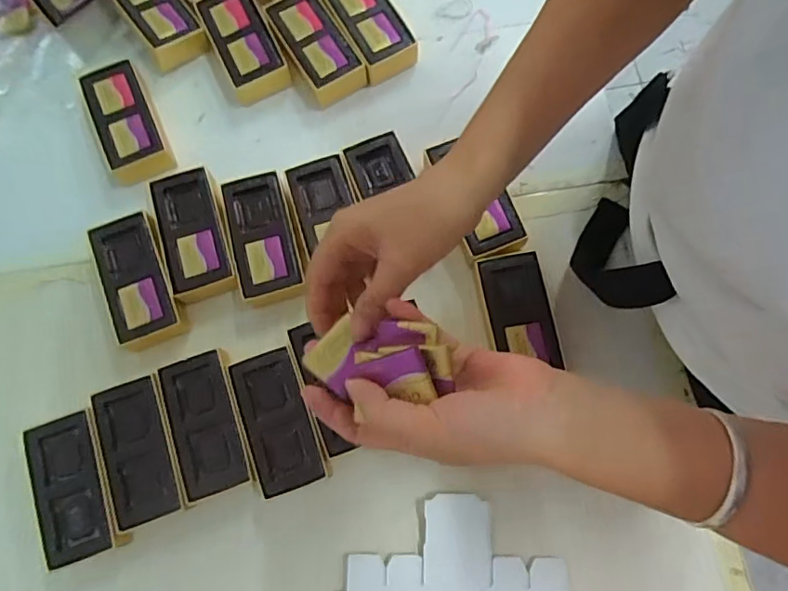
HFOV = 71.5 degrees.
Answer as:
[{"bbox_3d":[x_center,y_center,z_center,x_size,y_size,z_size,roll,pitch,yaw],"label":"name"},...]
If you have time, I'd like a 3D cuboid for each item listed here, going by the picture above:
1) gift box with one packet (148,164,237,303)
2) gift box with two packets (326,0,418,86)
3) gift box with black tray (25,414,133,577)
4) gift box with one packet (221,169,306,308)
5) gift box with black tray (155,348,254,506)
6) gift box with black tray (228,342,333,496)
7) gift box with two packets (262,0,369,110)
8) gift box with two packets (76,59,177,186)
[{"bbox_3d":[-0.181,-0.055,0.501,0.056,0.032,0.124,-18,76,-4],"label":"gift box with one packet"},{"bbox_3d":[-0.025,-0.278,0.556,0.059,0.028,0.116,-27,76,-6],"label":"gift box with two packets"},{"bbox_3d":[-0.259,0.156,0.447,0.061,0.028,0.111,-22,76,-5],"label":"gift box with black tray"},{"bbox_3d":[-0.117,-0.051,0.499,0.056,0.033,0.117,-14,75,-3],"label":"gift box with one packet"},{"bbox_3d":[-0.154,0.107,0.458,0.057,0.026,0.111,-19,76,-4],"label":"gift box with black tray"},{"bbox_3d":[-0.096,0.105,0.462,0.055,0.039,0.111,-18,76,-4],"label":"gift box with black tray"},{"bbox_3d":[-0.081,-0.251,0.552,0.063,0.027,0.118,-28,77,-7],"label":"gift box with two packets"},{"bbox_3d":[-0.263,-0.172,0.535,0.055,0.031,0.114,-22,76,-5],"label":"gift box with two packets"}]

